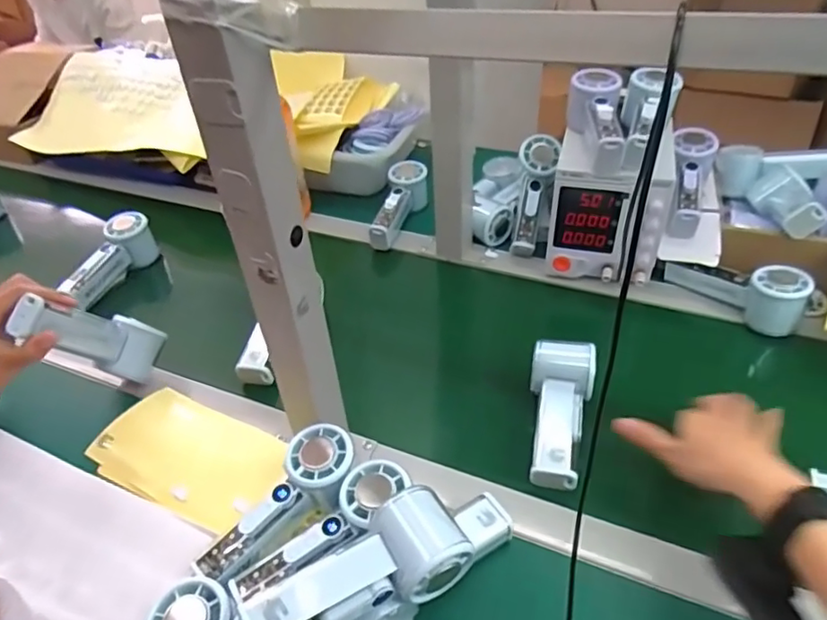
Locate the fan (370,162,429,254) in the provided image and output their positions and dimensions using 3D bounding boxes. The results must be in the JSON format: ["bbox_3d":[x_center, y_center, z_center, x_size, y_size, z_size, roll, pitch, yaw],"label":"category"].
[{"bbox_3d":[-0.025,-0.147,0.836,0.055,0.052,0.152,11,56,18],"label":"fan"}]

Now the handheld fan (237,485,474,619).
[{"bbox_3d":[-0.035,0.180,0.389,0.146,0.054,0.056,-22,44,-20],"label":"handheld fan"}]

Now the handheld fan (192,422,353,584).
[{"bbox_3d":[-0.104,0.159,0.472,0.050,0.039,0.142,31,68,34],"label":"handheld fan"}]

